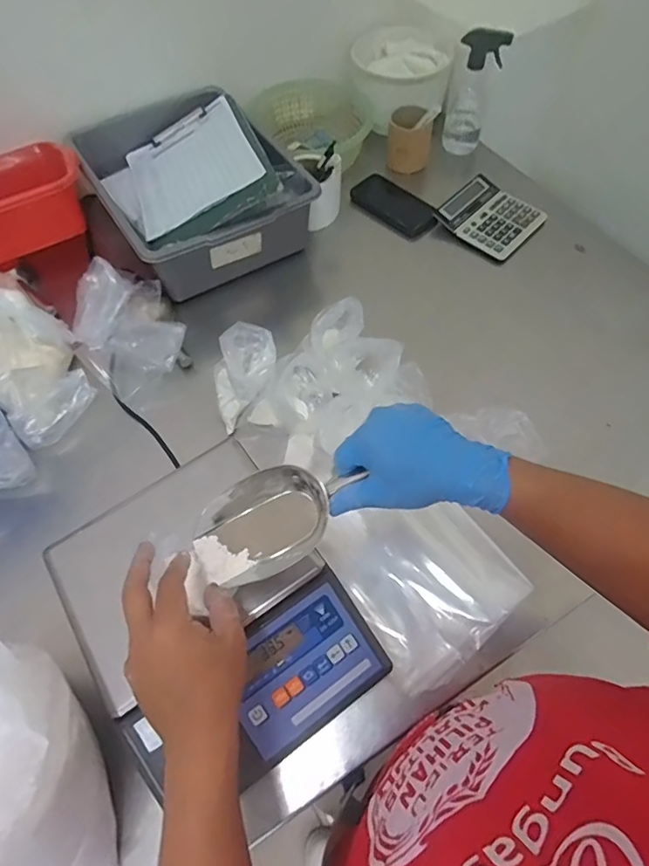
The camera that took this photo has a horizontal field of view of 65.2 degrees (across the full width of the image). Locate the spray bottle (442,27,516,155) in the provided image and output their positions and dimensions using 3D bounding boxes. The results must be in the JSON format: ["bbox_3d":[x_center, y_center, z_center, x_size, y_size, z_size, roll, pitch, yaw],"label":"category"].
[{"bbox_3d":[0.283,-0.649,0.966,0.088,0.201,0.086,3,62,5],"label":"spray bottle"}]

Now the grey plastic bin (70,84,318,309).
[{"bbox_3d":[-0.233,-0.435,0.882,0.299,0.141,0.411,-31,64,-13],"label":"grey plastic bin"}]

